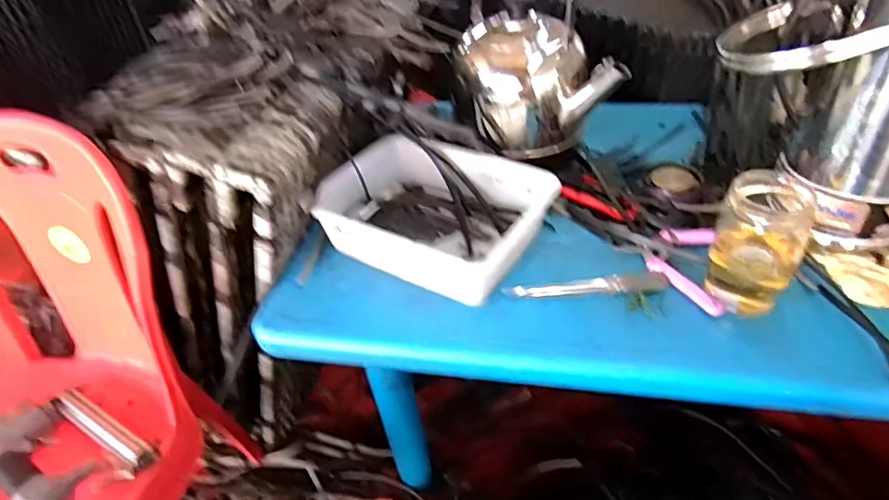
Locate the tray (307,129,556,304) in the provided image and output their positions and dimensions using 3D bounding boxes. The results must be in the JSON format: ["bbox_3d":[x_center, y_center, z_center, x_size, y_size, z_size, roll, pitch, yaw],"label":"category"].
[{"bbox_3d":[-0.014,-0.048,0.683,0.267,0.072,0.192,17,45,24],"label":"tray"}]

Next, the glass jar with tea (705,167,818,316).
[{"bbox_3d":[0.313,-0.005,0.532,0.077,0.126,0.065,27,50,33],"label":"glass jar with tea"}]

